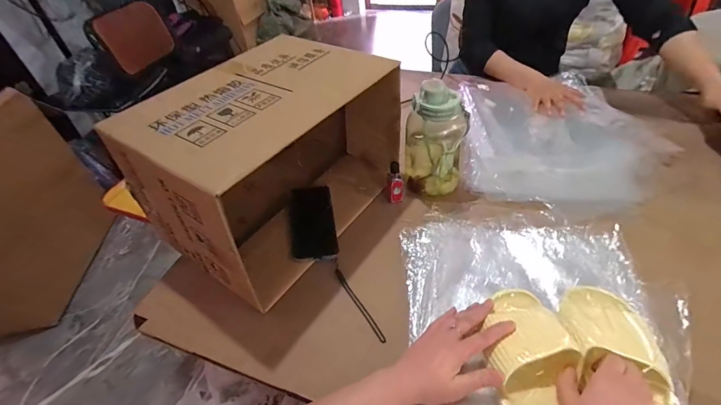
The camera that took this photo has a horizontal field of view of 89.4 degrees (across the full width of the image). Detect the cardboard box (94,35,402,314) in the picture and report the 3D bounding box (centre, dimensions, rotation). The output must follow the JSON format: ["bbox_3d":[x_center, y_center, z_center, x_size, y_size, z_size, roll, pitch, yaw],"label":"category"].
[{"bbox_3d":[-0.154,-0.089,0.647,0.282,0.248,0.410,25,52,29],"label":"cardboard box"}]

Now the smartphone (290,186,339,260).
[{"bbox_3d":[-0.088,0.035,0.669,0.077,0.005,0.158,-8,51,-6],"label":"smartphone"}]

